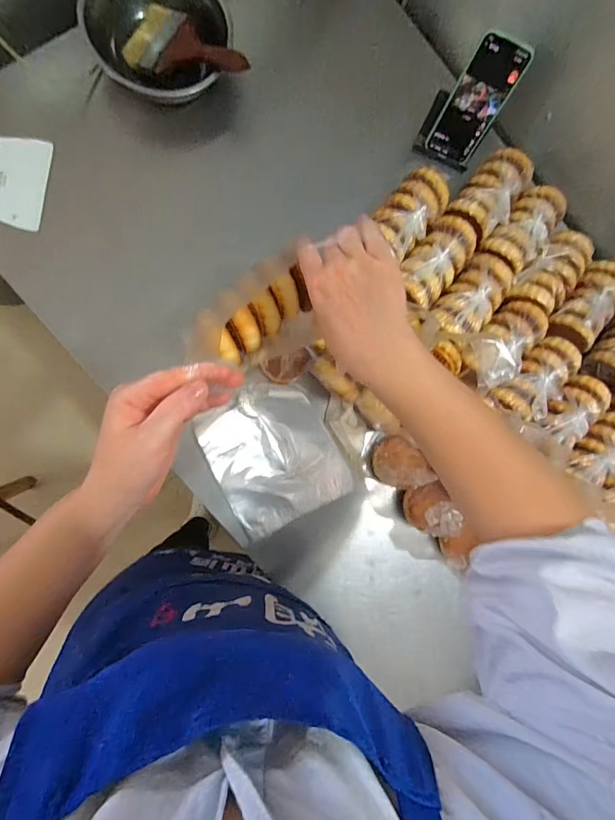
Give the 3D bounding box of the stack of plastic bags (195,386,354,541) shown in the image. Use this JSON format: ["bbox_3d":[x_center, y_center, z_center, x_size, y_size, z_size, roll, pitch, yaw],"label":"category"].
[{"bbox_3d":[-0.048,0.067,0.589,0.178,0.035,0.204,-25,90,-12],"label":"stack of plastic bags"}]

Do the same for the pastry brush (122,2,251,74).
[{"bbox_3d":[-0.163,-0.510,0.556,0.187,0.020,0.095,28,88,15],"label":"pastry brush"}]

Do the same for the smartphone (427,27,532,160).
[{"bbox_3d":[0.255,-0.463,0.599,0.078,0.161,0.007,22,62,-8],"label":"smartphone"}]

